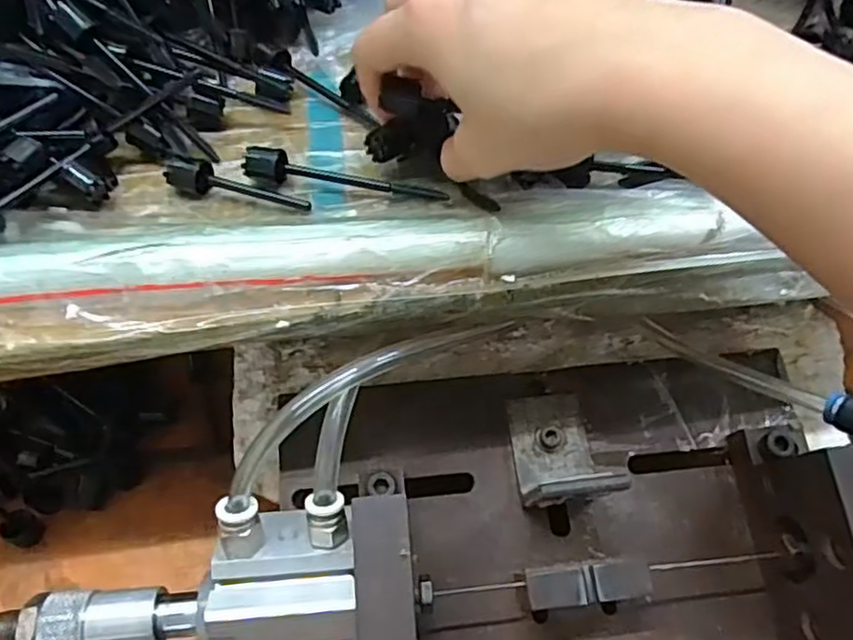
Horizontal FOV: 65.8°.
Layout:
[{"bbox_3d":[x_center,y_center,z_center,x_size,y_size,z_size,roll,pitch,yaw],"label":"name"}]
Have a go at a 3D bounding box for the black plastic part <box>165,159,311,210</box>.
[{"bbox_3d":[-0.078,-0.057,0.275,0.063,0.014,0.012,9,53,7],"label":"black plastic part"}]

